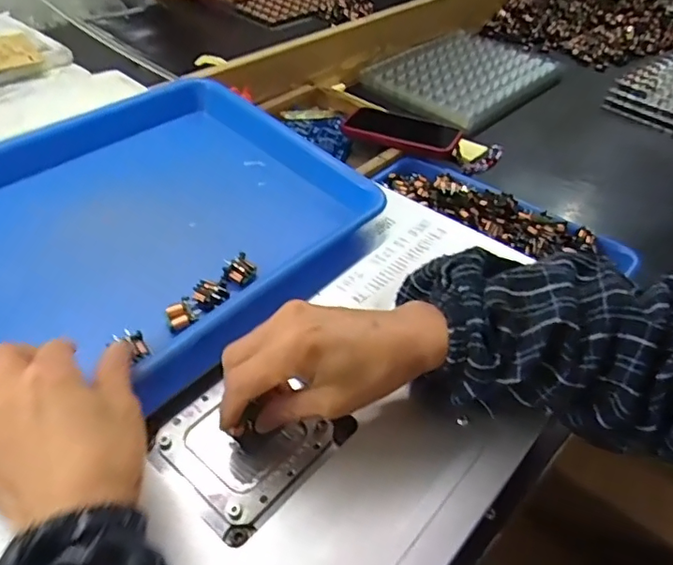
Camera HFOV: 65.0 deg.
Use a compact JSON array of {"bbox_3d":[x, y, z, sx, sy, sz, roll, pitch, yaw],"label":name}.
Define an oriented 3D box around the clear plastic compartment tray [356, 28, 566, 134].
[{"bbox_3d":[0.249,-0.399,0.987,0.258,0.024,0.356,32,52,26],"label":"clear plastic compartment tray"}]

